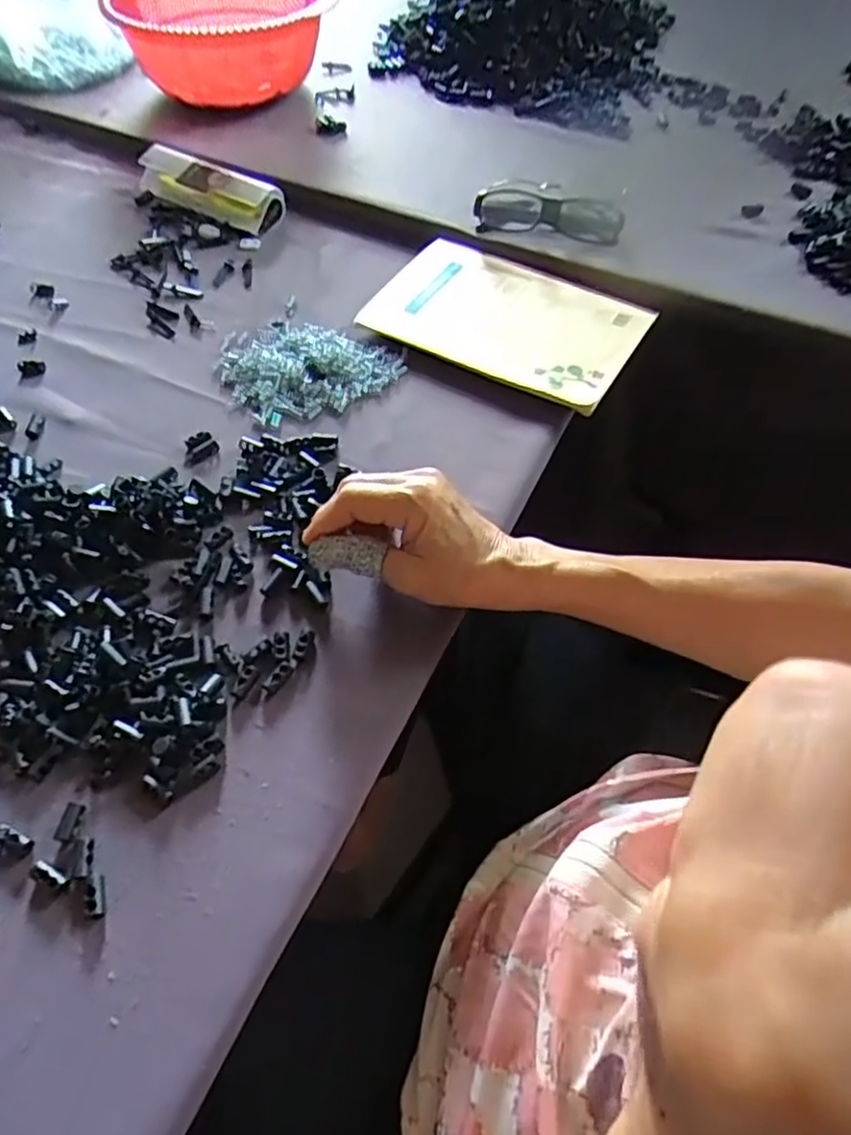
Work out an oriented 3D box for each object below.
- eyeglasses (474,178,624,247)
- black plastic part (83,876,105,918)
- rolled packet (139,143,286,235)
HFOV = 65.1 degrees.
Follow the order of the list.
[{"bbox_3d":[0.109,-0.314,0.588,0.126,0.030,0.046,9,57,7],"label":"eyeglasses"},{"bbox_3d":[-0.154,0.153,0.309,0.009,0.007,0.017,-16,57,-10],"label":"black plastic part"},{"bbox_3d":[-0.210,-0.368,0.642,0.154,0.030,0.054,30,61,19],"label":"rolled packet"}]

